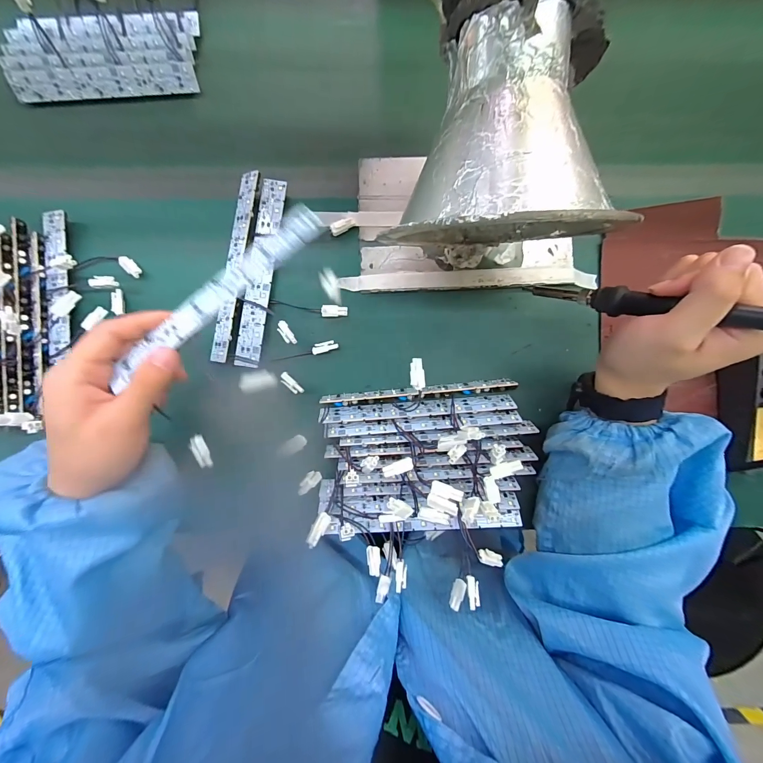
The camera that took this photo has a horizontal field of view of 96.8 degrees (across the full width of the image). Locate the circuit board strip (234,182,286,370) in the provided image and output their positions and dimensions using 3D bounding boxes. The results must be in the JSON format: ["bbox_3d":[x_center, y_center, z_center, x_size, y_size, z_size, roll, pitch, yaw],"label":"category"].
[{"bbox_3d":[-0.122,-0.110,0.342,0.024,0.009,0.190,8,88,1],"label":"circuit board strip"}]

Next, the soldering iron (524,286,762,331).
[{"bbox_3d":[0.189,-0.050,0.228,0.016,0.198,0.016,39,84,-40],"label":"soldering iron"}]

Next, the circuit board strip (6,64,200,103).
[{"bbox_3d":[-0.294,-0.318,0.361,0.189,0.005,0.025,-4,114,-1],"label":"circuit board strip"}]

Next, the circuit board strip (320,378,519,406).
[{"bbox_3d":[0.036,0.011,0.337,0.187,0.021,0.013,-5,88,0],"label":"circuit board strip"}]

